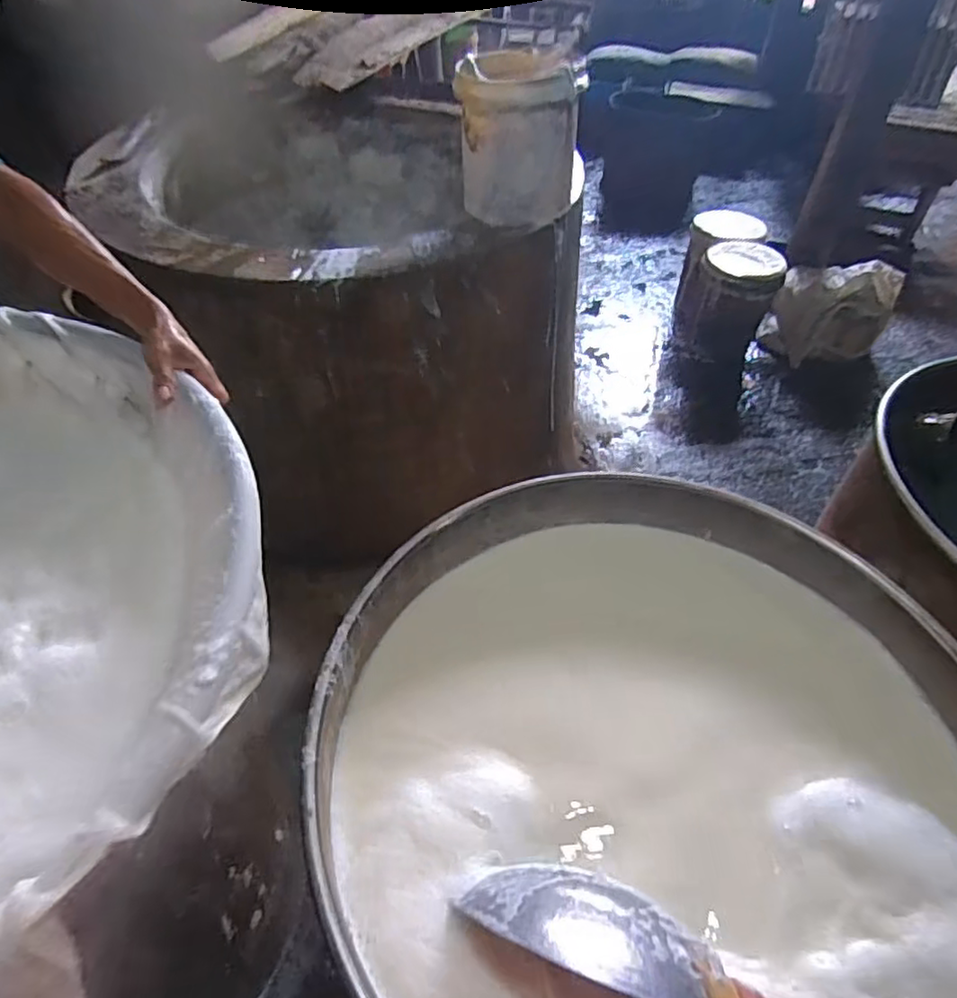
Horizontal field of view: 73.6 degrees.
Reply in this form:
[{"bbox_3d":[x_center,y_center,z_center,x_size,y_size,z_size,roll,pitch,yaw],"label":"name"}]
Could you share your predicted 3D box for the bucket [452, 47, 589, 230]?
[{"bbox_3d":[0.084,-0.734,1.310,0.257,0.292,0.204,4,46,3],"label":"bucket"}]

